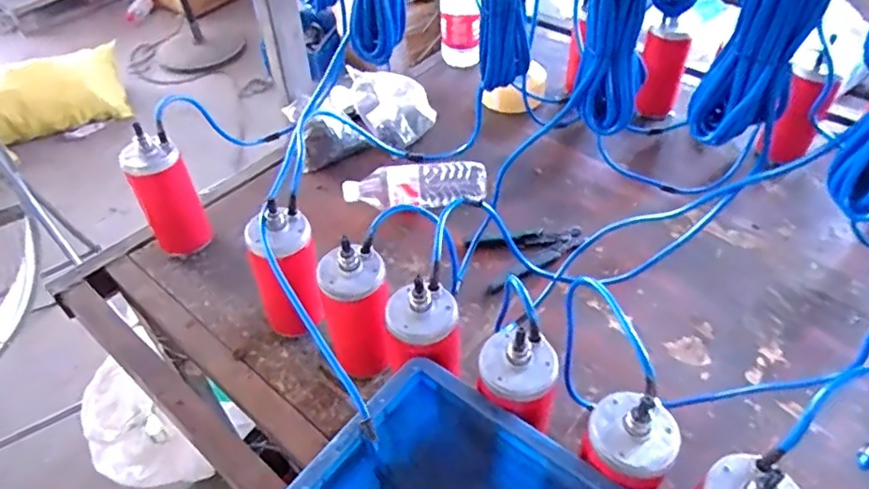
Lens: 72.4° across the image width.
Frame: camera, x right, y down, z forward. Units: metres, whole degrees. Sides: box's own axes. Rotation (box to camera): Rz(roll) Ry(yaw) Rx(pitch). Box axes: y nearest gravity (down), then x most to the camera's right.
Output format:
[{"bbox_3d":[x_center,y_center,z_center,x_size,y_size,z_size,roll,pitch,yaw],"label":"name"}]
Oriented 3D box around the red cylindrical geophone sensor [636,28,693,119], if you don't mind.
[{"bbox_3d":[0.383,-0.286,1.013,0.062,0.140,0.055,8,20,10],"label":"red cylindrical geophone sensor"}]

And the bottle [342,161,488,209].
[{"bbox_3d":[-0.031,-0.093,0.958,0.228,0.062,0.061,-8,47,-5],"label":"bottle"}]

